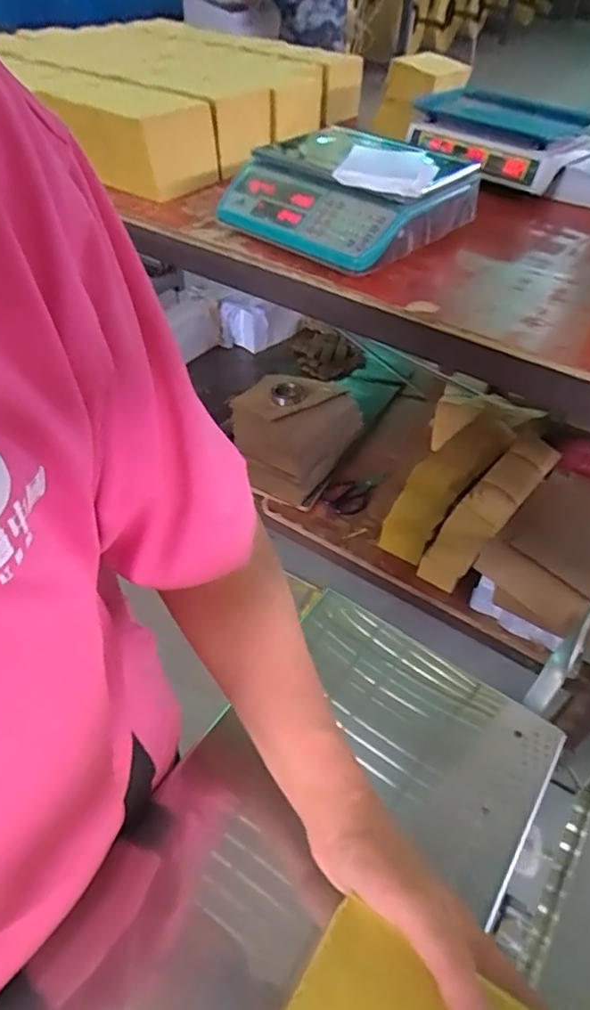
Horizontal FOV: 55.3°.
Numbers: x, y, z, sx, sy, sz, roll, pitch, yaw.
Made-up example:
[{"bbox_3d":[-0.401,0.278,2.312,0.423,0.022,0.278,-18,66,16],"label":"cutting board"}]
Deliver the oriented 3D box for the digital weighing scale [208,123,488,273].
[{"bbox_3d":[0.088,-0.490,0.875,0.297,0.100,0.299,31,53,23],"label":"digital weighing scale"}]

